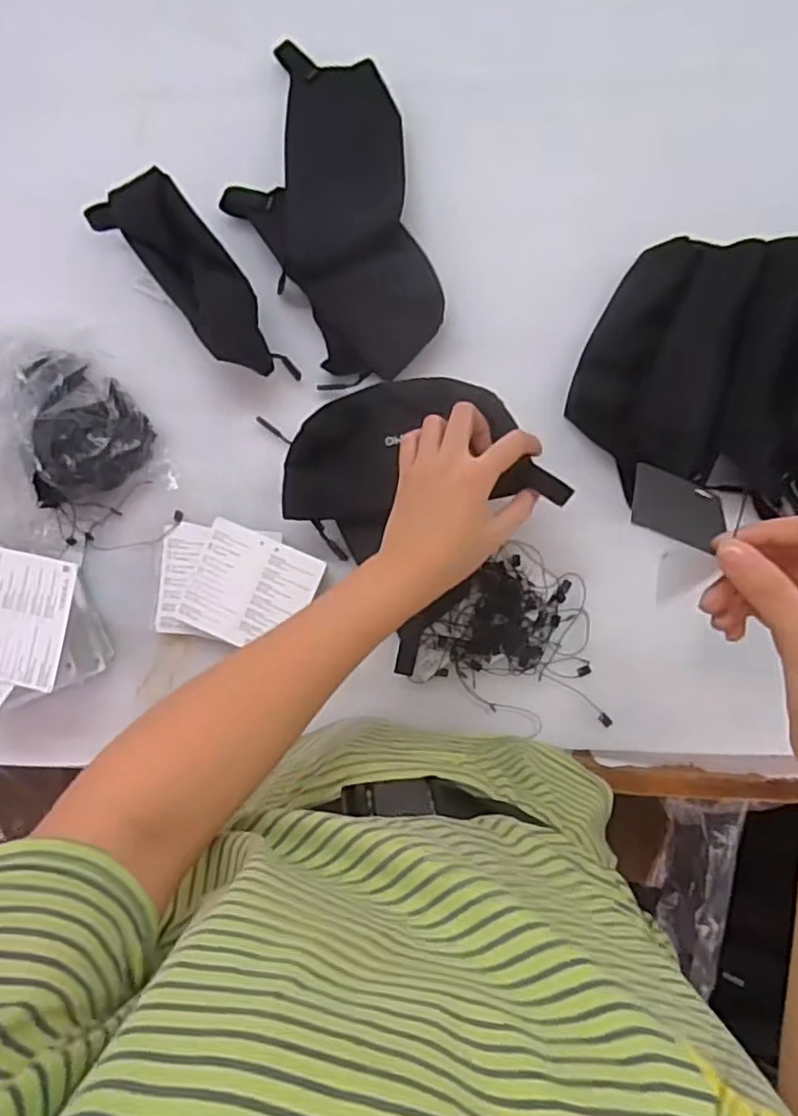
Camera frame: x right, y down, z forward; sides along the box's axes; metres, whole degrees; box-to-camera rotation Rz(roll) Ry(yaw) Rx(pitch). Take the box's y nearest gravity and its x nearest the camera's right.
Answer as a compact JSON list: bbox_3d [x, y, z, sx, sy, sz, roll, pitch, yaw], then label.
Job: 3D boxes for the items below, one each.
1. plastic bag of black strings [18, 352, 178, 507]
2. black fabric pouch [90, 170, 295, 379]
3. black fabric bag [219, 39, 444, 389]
[{"bbox_3d":[-0.260,-0.109,0.557,0.105,0.079,0.126,-13,86,4],"label":"plastic bag of black strings"},{"bbox_3d":[-0.171,-0.230,0.561,0.070,0.053,0.216,-39,85,1],"label":"black fabric pouch"},{"bbox_3d":[-0.059,-0.290,0.572,0.143,0.028,0.284,-13,86,4],"label":"black fabric bag"}]

